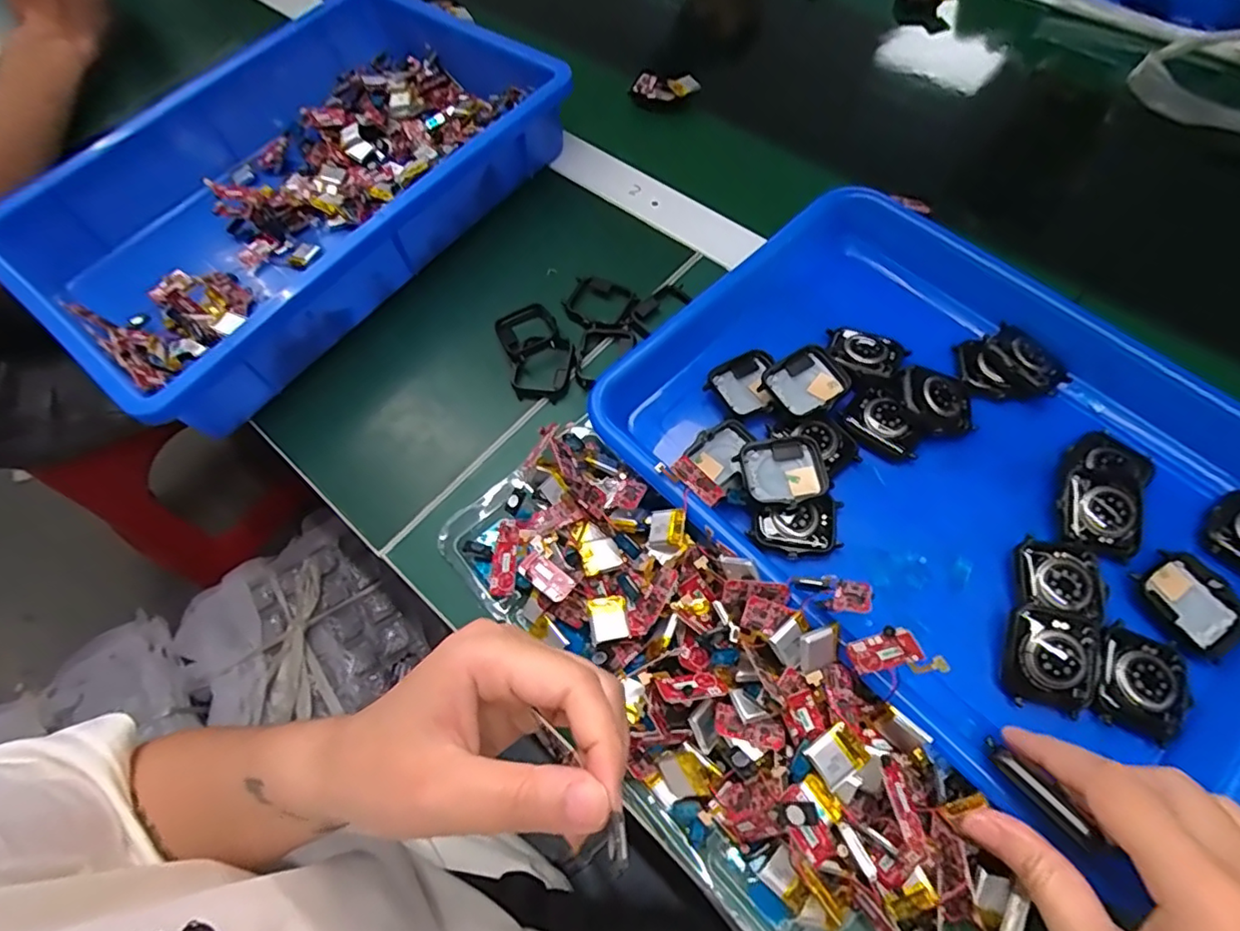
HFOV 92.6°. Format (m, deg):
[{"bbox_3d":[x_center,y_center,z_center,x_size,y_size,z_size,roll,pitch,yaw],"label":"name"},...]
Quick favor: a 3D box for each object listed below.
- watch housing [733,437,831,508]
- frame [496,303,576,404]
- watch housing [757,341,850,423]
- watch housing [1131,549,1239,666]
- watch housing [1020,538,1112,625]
[{"bbox_3d":[0.086,0.003,0.309,0.043,0.010,0.036,-13,63,-3],"label":"watch housing"},{"bbox_3d":[-0.054,-0.076,0.384,0.043,0.013,0.074,-17,63,-5],"label":"frame"},{"bbox_3d":[0.103,-0.045,0.330,0.040,0.014,0.036,-33,66,-12],"label":"watch housing"},{"bbox_3d":[0.270,0.063,0.278,0.035,0.007,0.045,-37,67,-14],"label":"watch housing"},{"bbox_3d":[0.209,0.055,0.279,0.034,0.014,0.037,5,64,6],"label":"watch housing"}]

